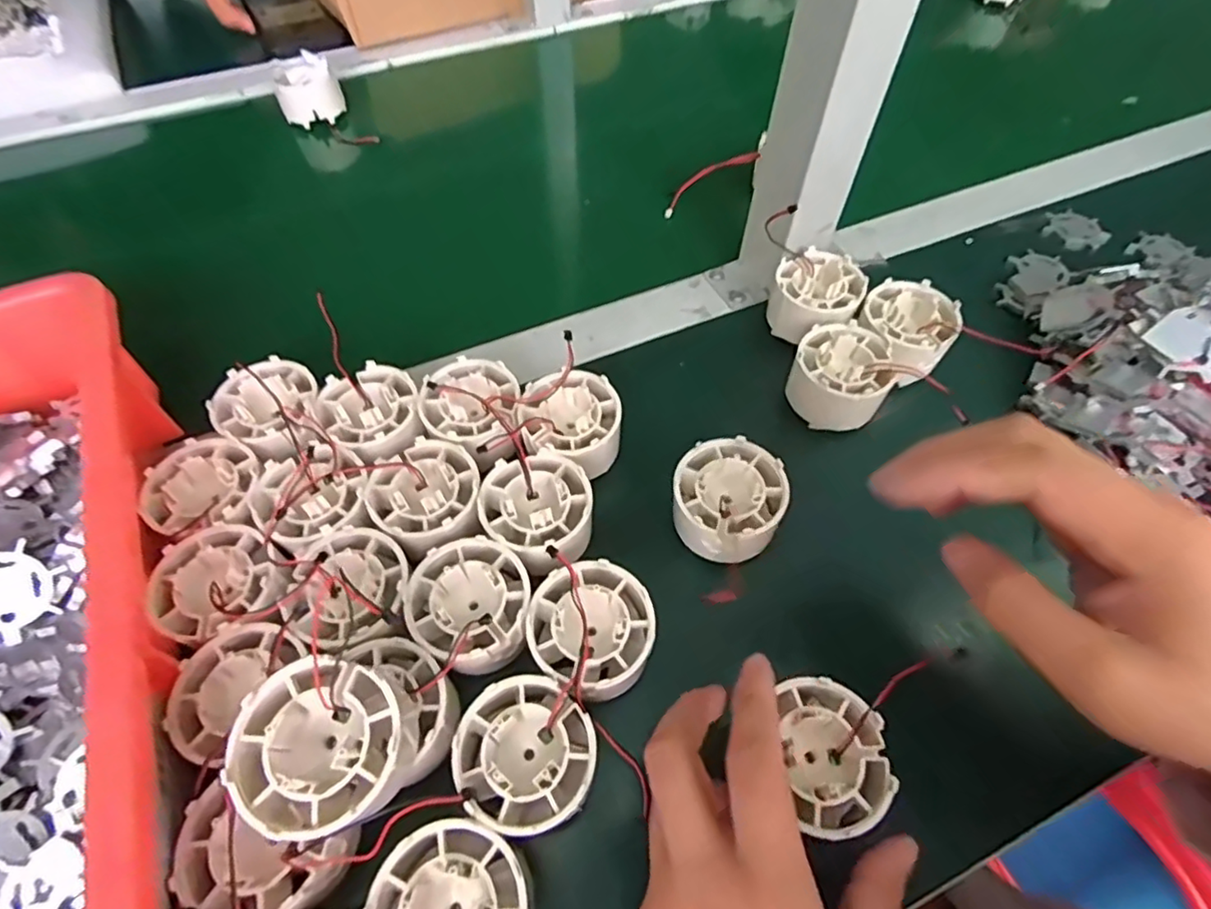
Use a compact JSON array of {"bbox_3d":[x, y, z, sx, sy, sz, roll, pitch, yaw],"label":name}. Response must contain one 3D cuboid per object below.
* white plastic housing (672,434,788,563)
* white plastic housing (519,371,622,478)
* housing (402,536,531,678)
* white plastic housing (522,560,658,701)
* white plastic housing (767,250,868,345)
[{"bbox_3d":[0.057,0.022,0.287,0.050,0.030,0.051,0,57,0],"label":"white plastic housing"},{"bbox_3d":[-0.018,-0.012,0.318,0.050,0.040,0.050,13,58,9],"label":"white plastic housing"},{"bbox_3d":[-0.057,0.066,0.260,0.049,0.029,0.052,0,57,0],"label":"housing"},{"bbox_3d":[-0.005,0.077,0.257,0.050,0.034,0.050,0,57,0],"label":"white plastic housing"},{"bbox_3d":[0.126,-0.090,0.366,0.051,0.038,0.059,23,60,15],"label":"white plastic housing"}]

